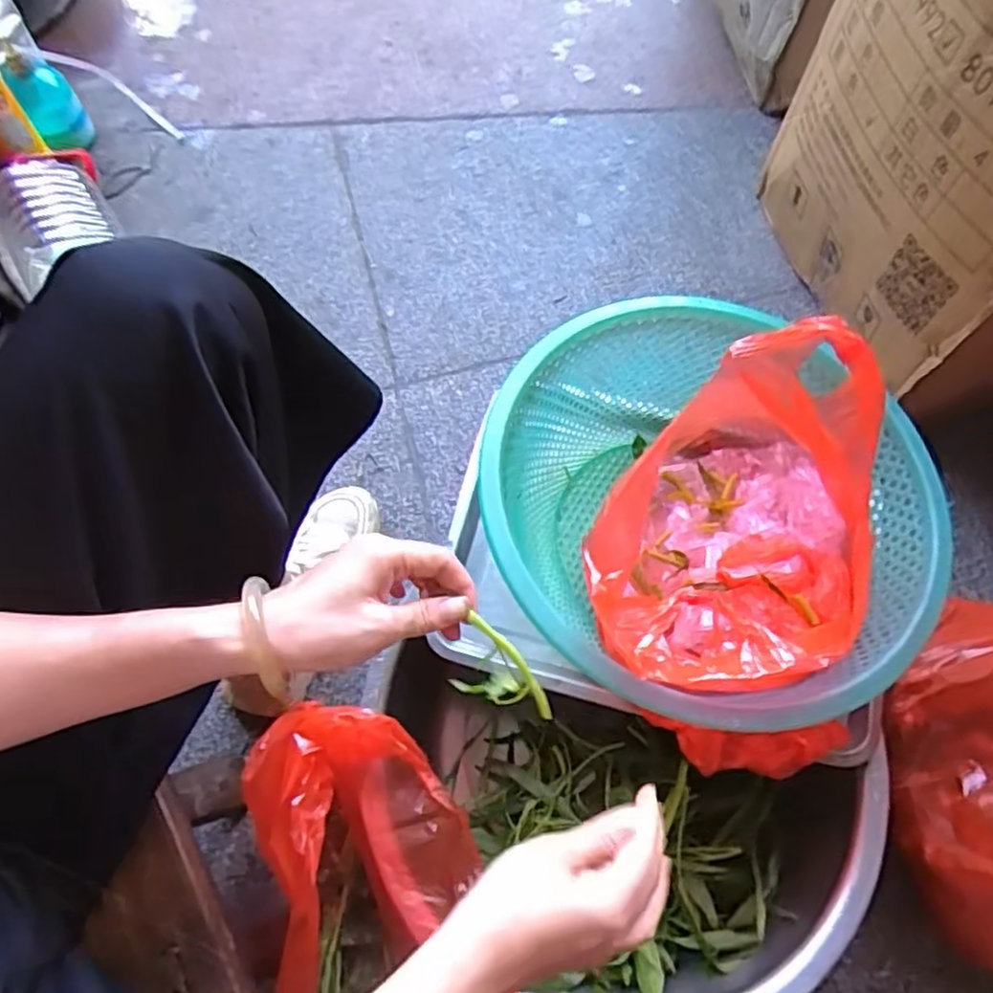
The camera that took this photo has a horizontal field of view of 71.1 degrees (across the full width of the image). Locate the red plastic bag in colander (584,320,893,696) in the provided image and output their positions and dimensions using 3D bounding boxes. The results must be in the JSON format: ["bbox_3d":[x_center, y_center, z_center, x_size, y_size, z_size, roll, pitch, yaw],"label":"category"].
[{"bbox_3d":[0.184,0.025,0.505,0.184,0.230,0.278,35,71,14],"label":"red plastic bag in colander"}]

